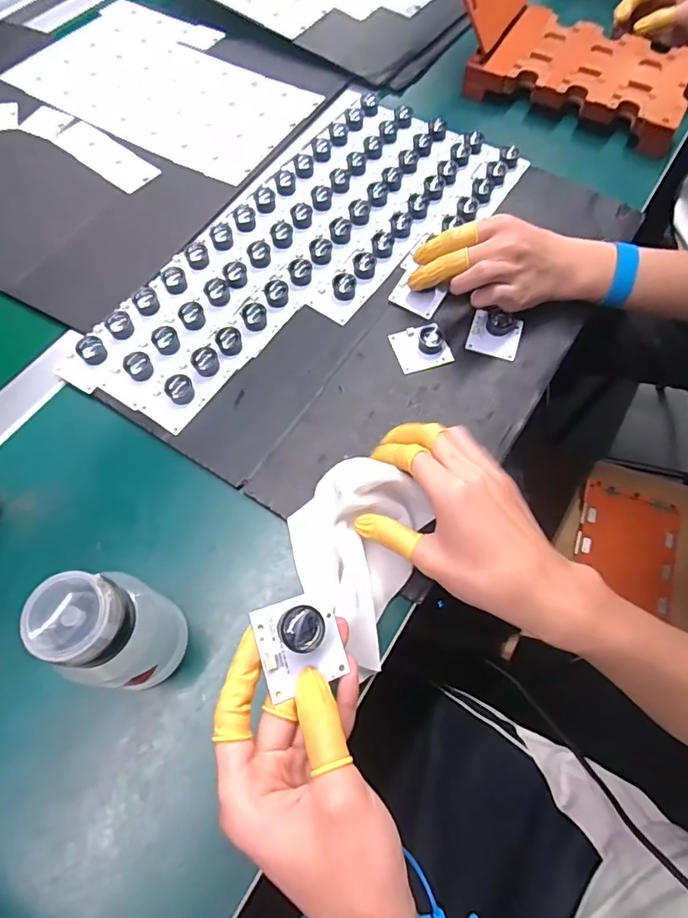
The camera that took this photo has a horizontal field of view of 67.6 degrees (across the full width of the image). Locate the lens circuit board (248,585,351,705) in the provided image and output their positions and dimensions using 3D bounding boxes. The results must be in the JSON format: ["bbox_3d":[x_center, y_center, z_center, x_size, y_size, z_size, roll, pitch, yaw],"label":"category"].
[{"bbox_3d":[-0.021,0.094,0.266,0.042,0.018,0.045,-8,78,-24],"label":"lens circuit board"}]

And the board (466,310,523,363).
[{"bbox_3d":[0.137,-0.113,0.462,0.044,0.015,0.044,19,67,7],"label":"board"}]

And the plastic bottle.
[{"bbox_3d":[-0.131,0.103,0.304,0.060,0.119,0.055,0,64,-1],"label":"plastic bottle"}]

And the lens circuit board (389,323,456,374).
[{"bbox_3d":[0.070,-0.101,0.458,0.046,0.012,0.043,-14,67,-8],"label":"lens circuit board"}]

